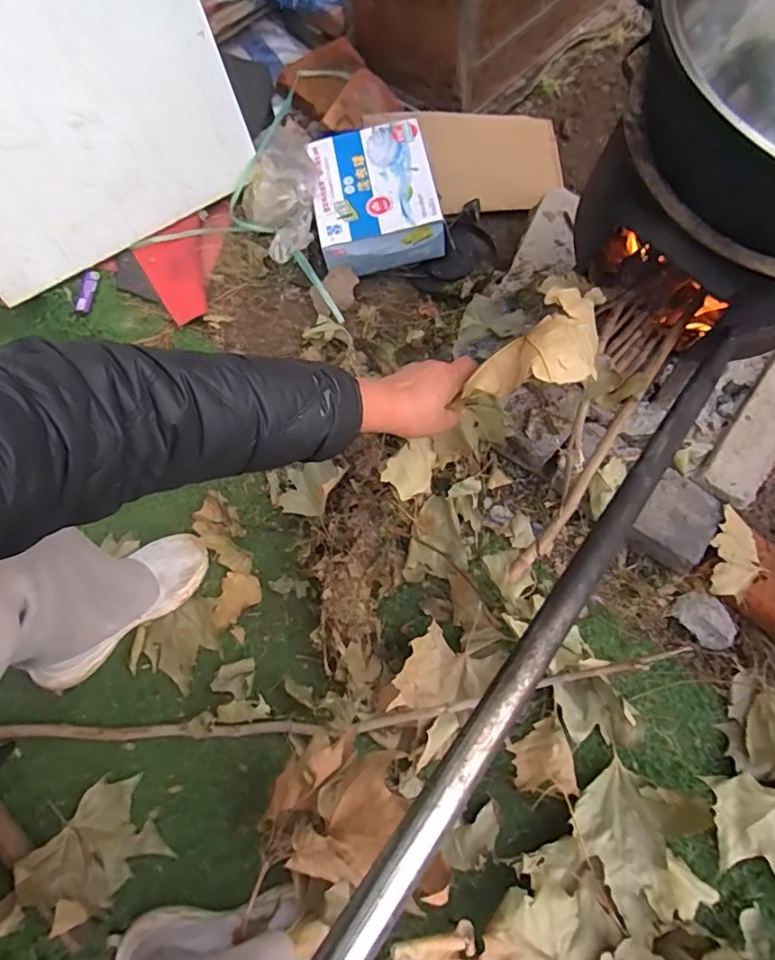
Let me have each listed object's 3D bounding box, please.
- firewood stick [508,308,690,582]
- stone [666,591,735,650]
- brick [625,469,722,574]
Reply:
[{"bbox_3d":[0.241,-0.038,0.611,0.021,0.017,0.357,33,87,8],"label":"firewood stick"},{"bbox_3d":[0.457,0.197,0.782,0.092,0.036,0.067,38,74,10],"label":"stone"},{"bbox_3d":[0.417,0.062,0.797,0.104,0.056,0.116,31,73,8],"label":"brick"}]

